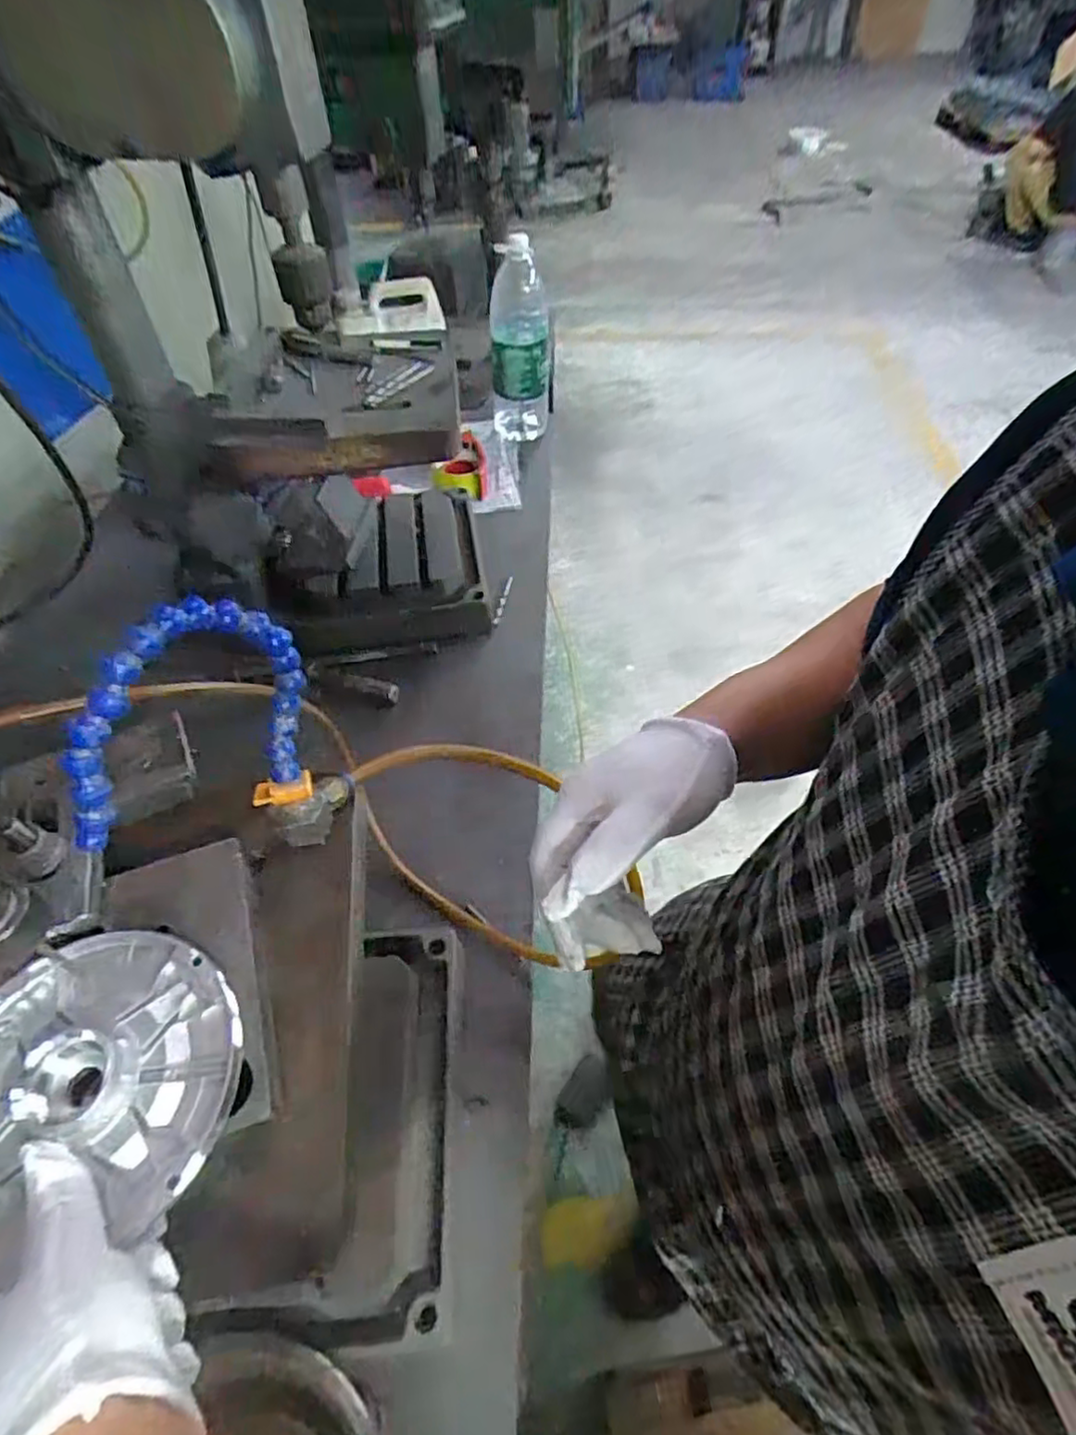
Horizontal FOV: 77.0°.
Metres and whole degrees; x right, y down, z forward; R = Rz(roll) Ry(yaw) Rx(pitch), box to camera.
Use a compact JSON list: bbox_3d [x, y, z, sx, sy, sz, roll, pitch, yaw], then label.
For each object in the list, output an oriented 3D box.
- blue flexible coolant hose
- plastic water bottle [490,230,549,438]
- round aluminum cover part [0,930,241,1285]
[{"bbox_3d":[-0.160,0.014,0.327,0.026,0.134,0.123,21,55,17],"label":"blue flexible coolant hose"},{"bbox_3d":[-0.032,-0.660,1.223,0.105,0.343,0.123,-3,51,-1],"label":"plastic water bottle"},{"bbox_3d":[-0.210,0.163,0.306,0.133,0.022,0.126,-1,51,1],"label":"round aluminum cover part"}]

